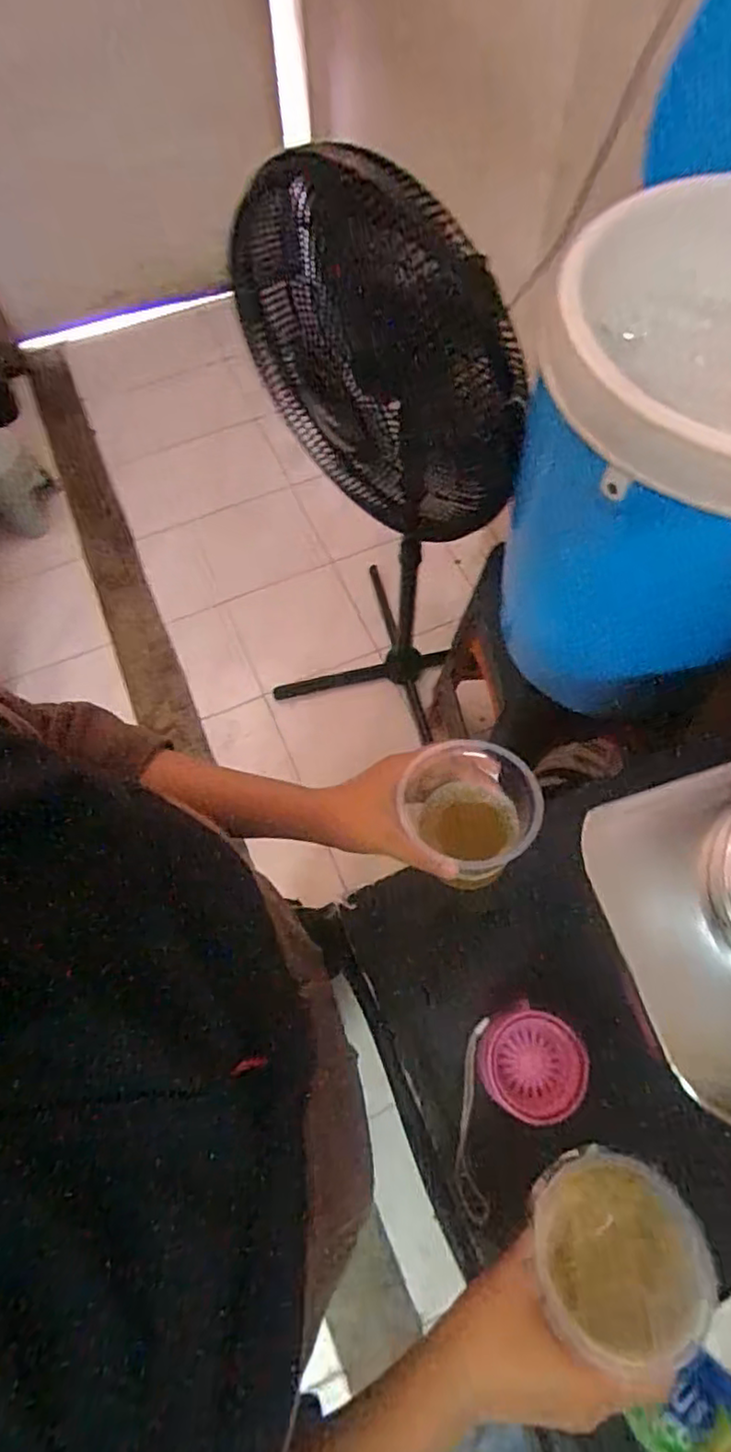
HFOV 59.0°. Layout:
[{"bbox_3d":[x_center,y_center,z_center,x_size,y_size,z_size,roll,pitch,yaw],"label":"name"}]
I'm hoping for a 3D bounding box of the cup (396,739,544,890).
[{"bbox_3d":[0.070,0.060,0.446,0.082,0.089,0.087,-1,65,2],"label":"cup"}]

